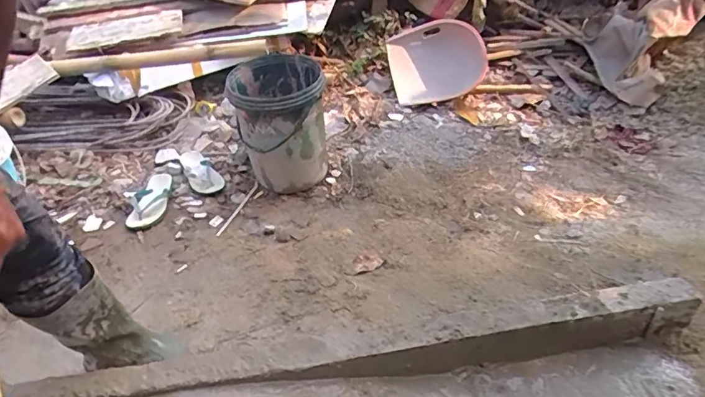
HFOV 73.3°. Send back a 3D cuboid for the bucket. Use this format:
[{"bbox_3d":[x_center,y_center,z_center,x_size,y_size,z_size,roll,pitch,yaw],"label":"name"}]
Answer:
[{"bbox_3d":[-0.248,-0.246,1.623,0.278,0.376,0.354,-6,35,-9],"label":"bucket"}]

